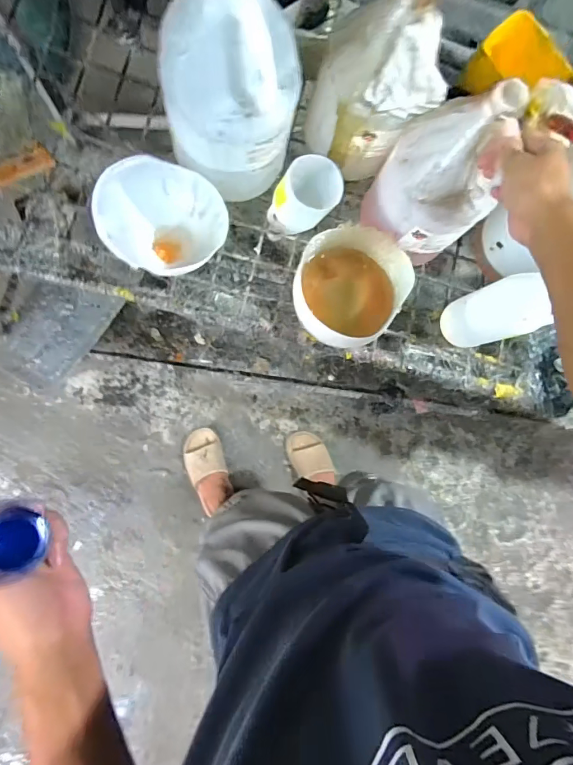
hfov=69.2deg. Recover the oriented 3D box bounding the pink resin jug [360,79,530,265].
[{"bbox_3d":[0.200,-0.265,0.549,0.115,0.247,0.146,-43,91,-9],"label":"pink resin jug"}]

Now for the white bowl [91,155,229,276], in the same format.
[{"bbox_3d":[-0.179,-0.230,0.605,0.158,0.117,0.148,1,85,-7],"label":"white bowl"}]

